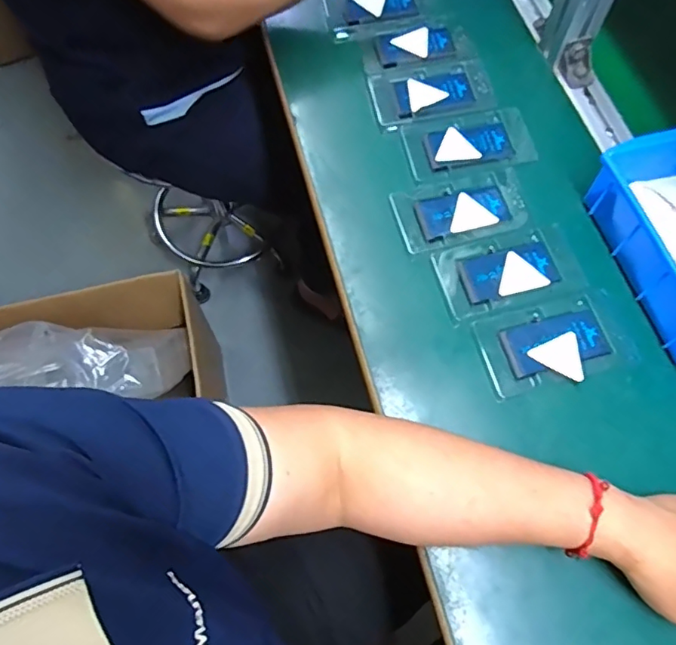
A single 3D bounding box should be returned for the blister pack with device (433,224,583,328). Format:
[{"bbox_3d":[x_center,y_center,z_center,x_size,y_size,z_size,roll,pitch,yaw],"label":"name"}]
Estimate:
[{"bbox_3d":[0.156,-0.048,0.498,0.124,0.011,0.076,-15,68,-7],"label":"blister pack with device"}]

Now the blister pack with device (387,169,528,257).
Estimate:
[{"bbox_3d":[0.122,-0.109,0.525,0.126,0.010,0.069,-11,67,-5],"label":"blister pack with device"}]

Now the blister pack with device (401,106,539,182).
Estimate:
[{"bbox_3d":[0.135,-0.185,0.554,0.127,0.008,0.076,-11,67,-5],"label":"blister pack with device"}]

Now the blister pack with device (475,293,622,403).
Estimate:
[{"bbox_3d":[0.182,0.018,0.468,0.110,0.015,0.075,-14,67,-6],"label":"blister pack with device"}]

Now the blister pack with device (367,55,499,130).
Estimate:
[{"bbox_3d":[0.102,-0.250,0.580,0.127,0.008,0.080,-13,67,-6],"label":"blister pack with device"}]

